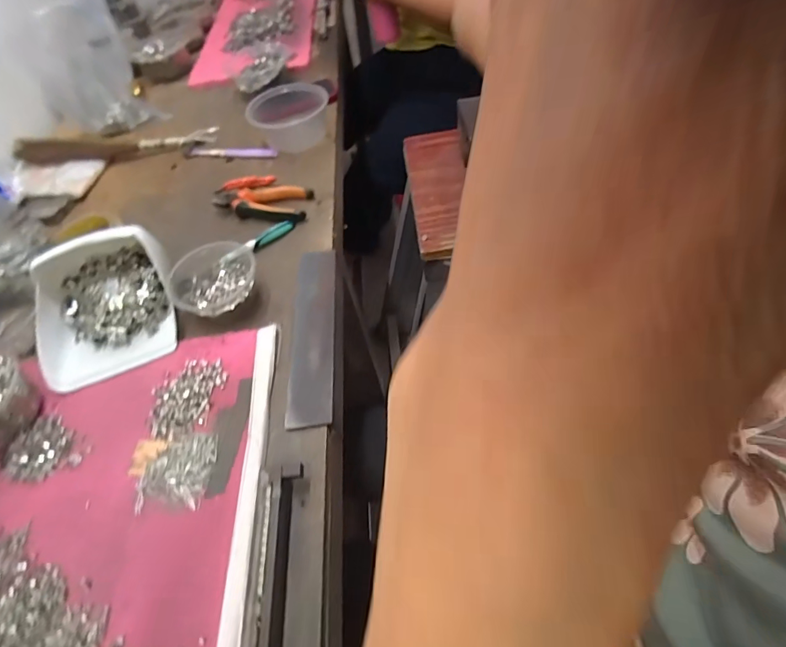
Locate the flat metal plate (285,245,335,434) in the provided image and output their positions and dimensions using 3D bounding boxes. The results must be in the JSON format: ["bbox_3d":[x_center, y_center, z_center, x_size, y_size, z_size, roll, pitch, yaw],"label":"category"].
[{"bbox_3d":[-0.094,0.006,0.511,0.049,0.010,0.241,-2,56,-3],"label":"flat metal plate"}]

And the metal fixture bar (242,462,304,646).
[{"bbox_3d":[-0.099,0.195,0.358,0.035,0.028,0.147,-6,53,5],"label":"metal fixture bar"}]

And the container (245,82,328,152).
[{"bbox_3d":[-0.177,-0.359,0.744,0.131,0.068,0.120,-13,53,0],"label":"container"}]

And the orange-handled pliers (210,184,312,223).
[{"bbox_3d":[-0.201,-0.183,0.651,0.148,0.021,0.070,3,55,12],"label":"orange-handled pliers"}]

